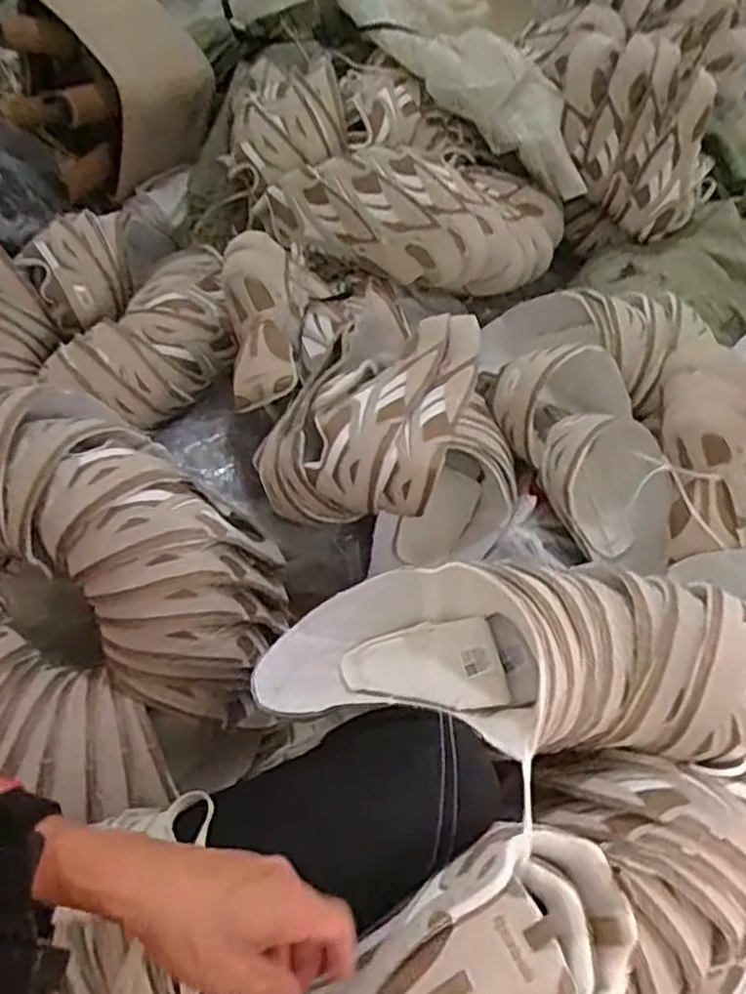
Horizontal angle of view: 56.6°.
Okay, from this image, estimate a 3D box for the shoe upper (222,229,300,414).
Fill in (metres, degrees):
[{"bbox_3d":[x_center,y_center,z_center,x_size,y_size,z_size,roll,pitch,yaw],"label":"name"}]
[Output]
[{"bbox_3d":[-0.143,-0.227,0.860,0.085,0.060,0.241,-6,76,-4],"label":"shoe upper"}]

